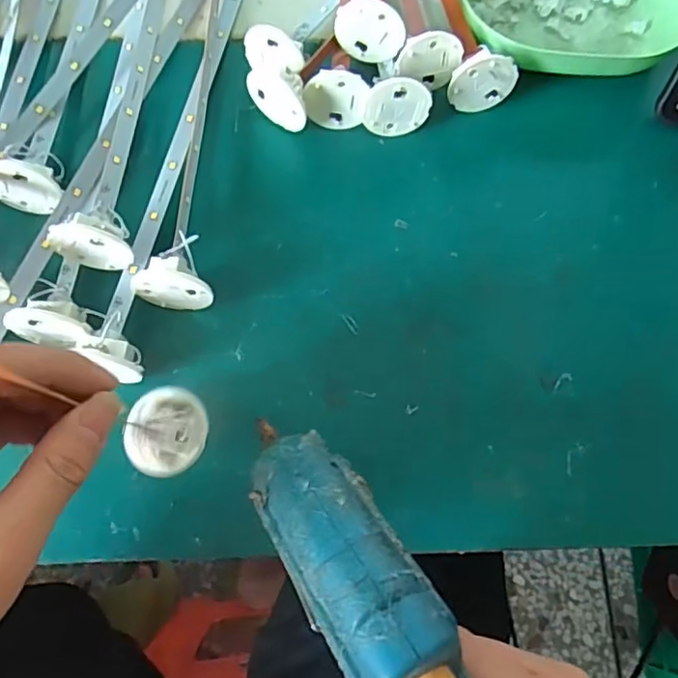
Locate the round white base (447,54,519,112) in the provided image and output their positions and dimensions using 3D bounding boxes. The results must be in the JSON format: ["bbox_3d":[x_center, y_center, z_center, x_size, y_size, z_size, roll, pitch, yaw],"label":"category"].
[{"bbox_3d":[0.082,-0.148,0.351,0.038,0.036,0.015,-18,72,-8],"label":"round white base"}]

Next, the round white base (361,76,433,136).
[{"bbox_3d":[0.033,-0.130,0.345,0.037,0.035,0.012,-4,71,-3],"label":"round white base"}]

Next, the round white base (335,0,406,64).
[{"bbox_3d":[0.018,-0.173,0.343,0.038,0.035,0.006,26,56,-15],"label":"round white base"}]

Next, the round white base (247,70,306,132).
[{"bbox_3d":[-0.035,-0.132,0.343,0.040,0.034,0.007,37,74,11],"label":"round white base"}]

